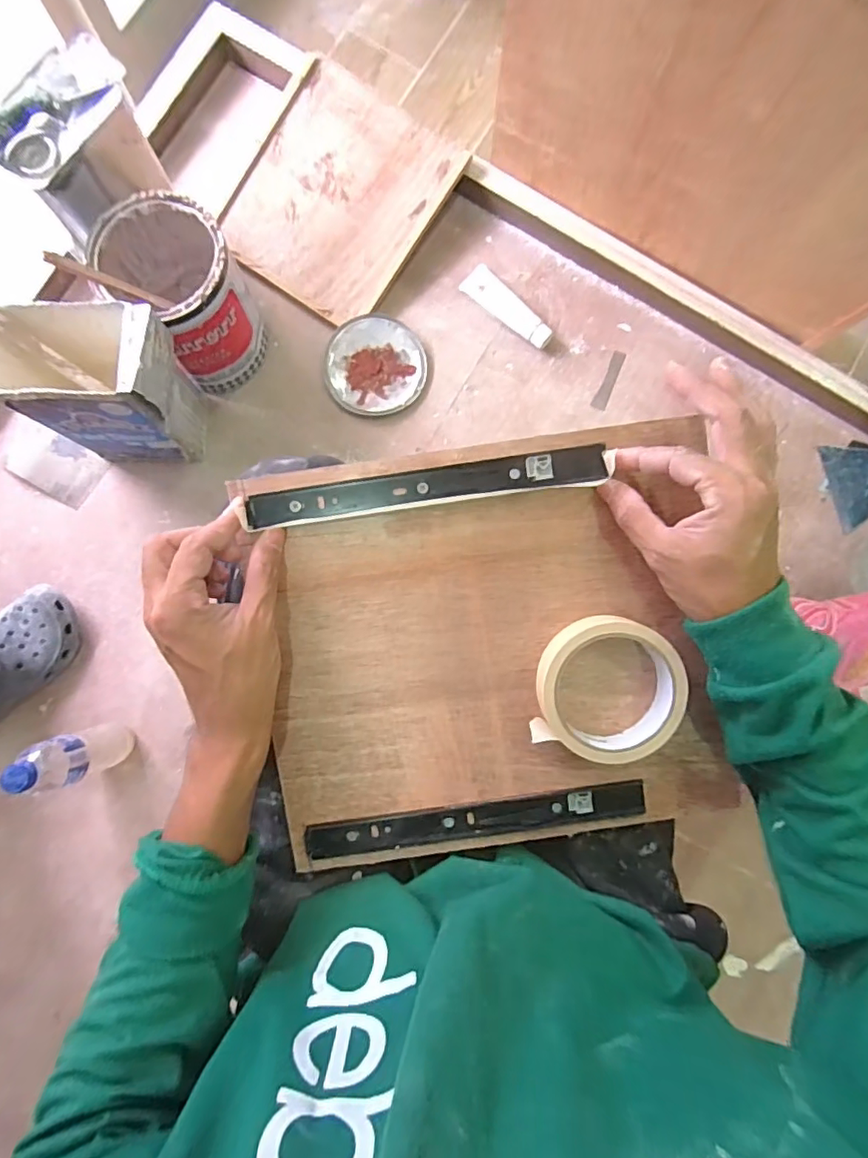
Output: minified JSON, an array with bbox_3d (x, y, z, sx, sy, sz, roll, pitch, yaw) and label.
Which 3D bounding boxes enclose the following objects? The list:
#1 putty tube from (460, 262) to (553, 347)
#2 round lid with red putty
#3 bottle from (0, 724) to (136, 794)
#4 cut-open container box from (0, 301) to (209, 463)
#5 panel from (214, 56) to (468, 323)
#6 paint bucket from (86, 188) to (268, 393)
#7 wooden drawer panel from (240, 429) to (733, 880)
[{"bbox_3d":[0.115,-0.413,0.841,0.156,0.029,0.052,40,85,1],"label":"putty tube"},{"bbox_3d":[-0.087,-0.320,0.837,0.146,0.026,0.138,0,86,-2],"label":"round lid with red putty"},{"bbox_3d":[-0.437,0.218,0.680,0.052,0.182,0.060,-22,87,-4],"label":"bottle"},{"bbox_3d":[-0.401,-0.237,0.710,0.179,0.228,0.122,0,86,-2],"label":"cut-open container box"},{"bbox_3d":[-0.142,-0.559,0.824,0.262,0.019,0.297,33,98,-4],"label":"panel"},{"bbox_3d":[-0.319,-0.366,0.732,0.152,0.181,0.160,-35,88,-4],"label":"paint bucket"},{"bbox_3d":[0.036,0.054,0.374,0.297,0.027,0.277,-10,96,0],"label":"wooden drawer panel"}]

